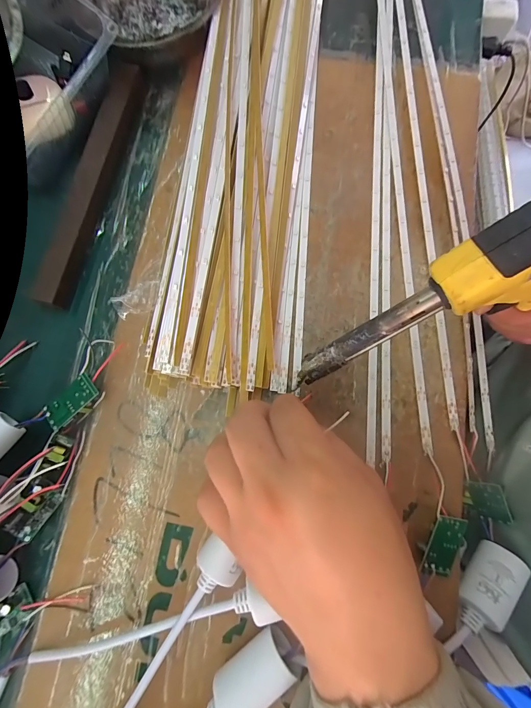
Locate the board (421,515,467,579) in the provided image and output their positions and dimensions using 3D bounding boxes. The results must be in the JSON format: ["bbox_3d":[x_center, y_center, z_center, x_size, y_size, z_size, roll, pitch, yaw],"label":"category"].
[{"bbox_3d":[0.111,0.119,0.198,0.020,0.004,0.037,17,94,-5],"label":"board"}]

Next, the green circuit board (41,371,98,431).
[{"bbox_3d":[-0.134,0.033,0.223,0.038,0.014,0.020,-41,82,-8],"label":"green circuit board"}]

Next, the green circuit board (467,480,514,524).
[{"bbox_3d":[0.155,0.102,0.220,0.004,0.020,0.033,-44,112,-44],"label":"green circuit board"}]

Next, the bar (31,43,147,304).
[{"bbox_3d":[-0.140,-0.148,0.256,0.023,0.016,0.223,12,79,2],"label":"bar"}]

